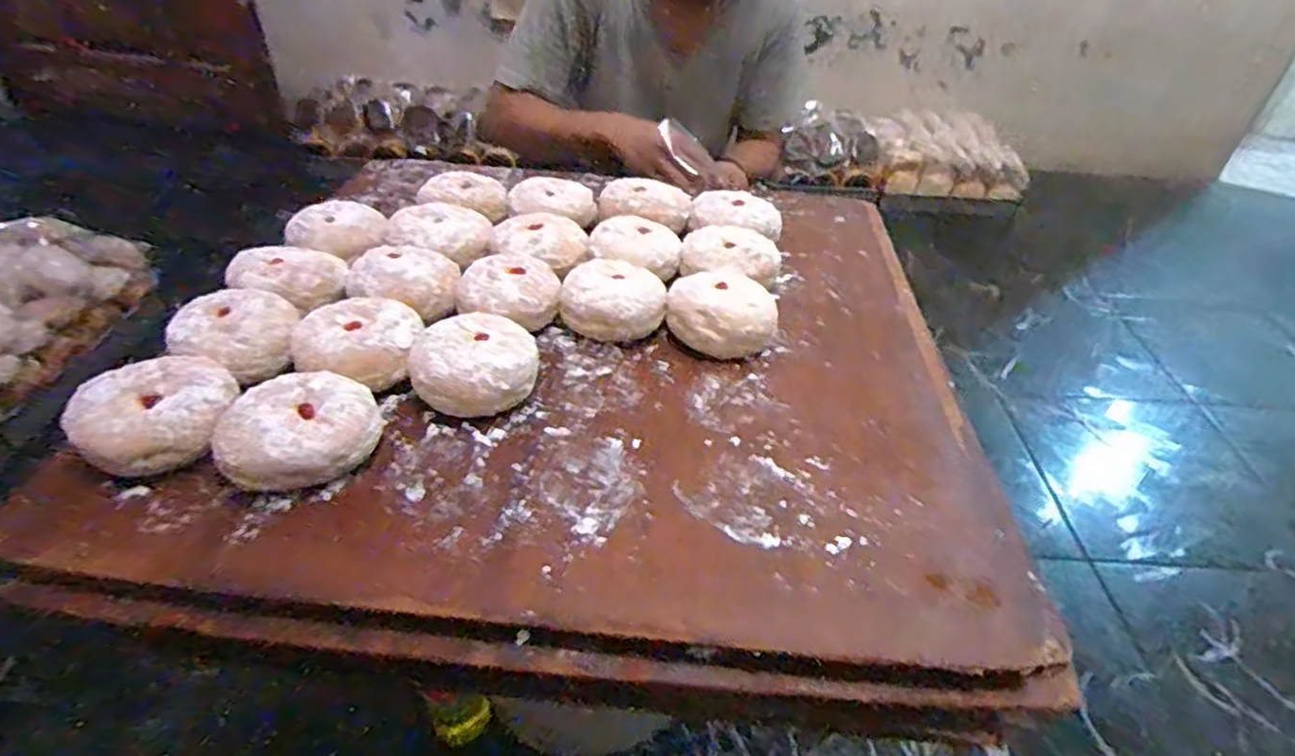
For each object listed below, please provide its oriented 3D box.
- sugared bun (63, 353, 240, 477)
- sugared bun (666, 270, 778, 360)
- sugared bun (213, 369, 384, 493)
[{"bbox_3d":[-0.302,0.024,0.425,0.083,0.040,0.073,-21,46,-27],"label":"sugared bun"},{"bbox_3d":[0.059,-0.054,0.542,0.082,0.043,0.080,3,40,-2],"label":"sugared bun"},{"bbox_3d":[-0.215,0.033,0.421,0.093,0.038,0.080,-19,45,-25],"label":"sugared bun"}]

